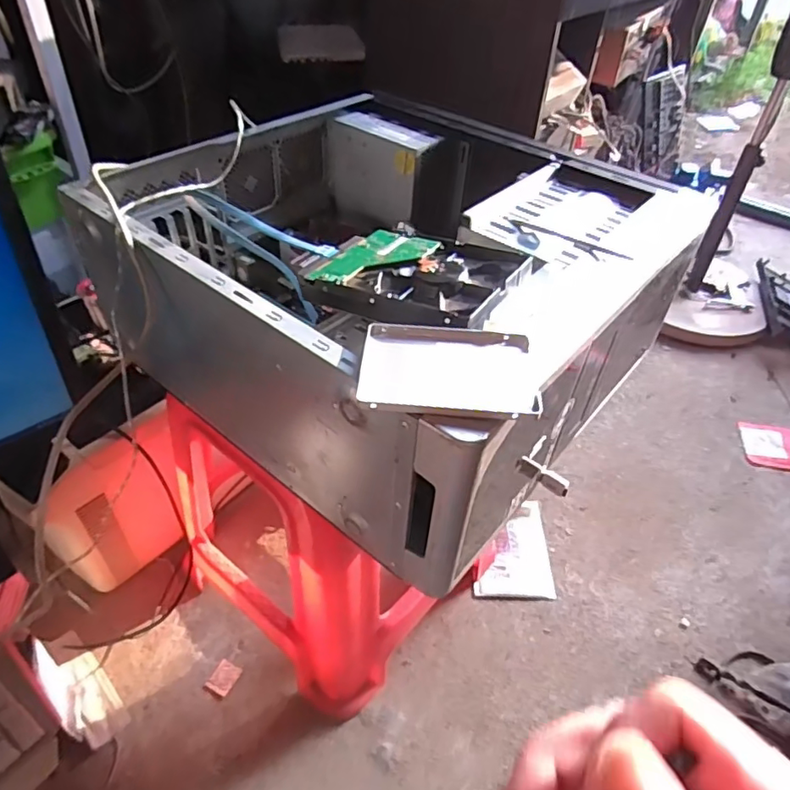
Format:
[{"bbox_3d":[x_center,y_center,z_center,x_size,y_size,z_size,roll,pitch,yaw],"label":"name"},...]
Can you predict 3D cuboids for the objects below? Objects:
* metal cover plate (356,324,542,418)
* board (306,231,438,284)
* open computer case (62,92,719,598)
[{"bbox_3d":[0.031,-0.016,0.333,0.100,0.007,0.071,5,44,0],"label":"metal cover plate"},{"bbox_3d":[-0.017,-0.107,0.440,0.061,0.010,0.097,33,51,26],"label":"board"},{"bbox_3d":[-0.003,-0.124,0.549,0.454,0.156,0.418,30,49,24],"label":"open computer case"}]

